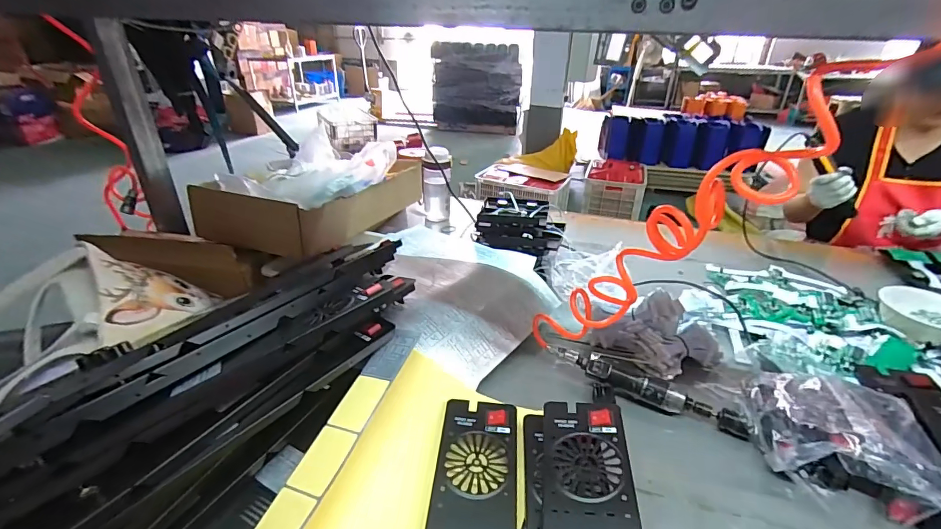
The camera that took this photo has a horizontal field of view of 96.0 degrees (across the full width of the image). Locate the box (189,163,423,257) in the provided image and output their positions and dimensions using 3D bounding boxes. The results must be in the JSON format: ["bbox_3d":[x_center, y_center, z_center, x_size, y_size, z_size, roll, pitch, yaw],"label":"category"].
[{"bbox_3d":[-0.313,-0.156,0.952,0.250,0.134,0.473,12,31,19],"label":"box"}]

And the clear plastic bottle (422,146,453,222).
[{"bbox_3d":[-0.092,-0.222,1.179,0.077,0.193,0.081,-4,30,-8],"label":"clear plastic bottle"}]

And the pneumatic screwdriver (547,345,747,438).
[{"bbox_3d":[0.252,0.185,0.627,0.281,0.045,0.033,16,33,25],"label":"pneumatic screwdriver"}]

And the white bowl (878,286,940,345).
[{"bbox_3d":[0.845,0.091,0.795,0.131,0.052,0.131,1,29,0],"label":"white bowl"}]

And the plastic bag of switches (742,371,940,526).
[{"bbox_3d":[0.449,0.202,0.526,0.167,0.100,0.200,8,30,13],"label":"plastic bag of switches"}]

